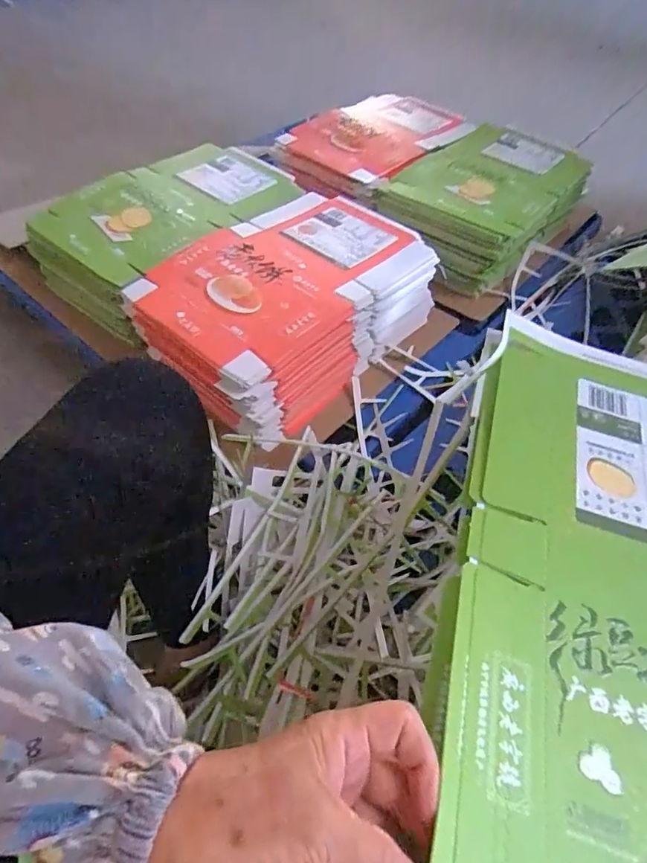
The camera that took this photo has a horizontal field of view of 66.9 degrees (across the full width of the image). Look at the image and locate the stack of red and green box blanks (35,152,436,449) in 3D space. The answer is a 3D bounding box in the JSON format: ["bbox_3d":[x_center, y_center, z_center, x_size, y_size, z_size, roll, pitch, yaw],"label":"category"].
[{"bbox_3d":[-0.171,-0.306,0.914,0.618,0.163,0.465,37,58,24],"label":"stack of red and green box blanks"}]

